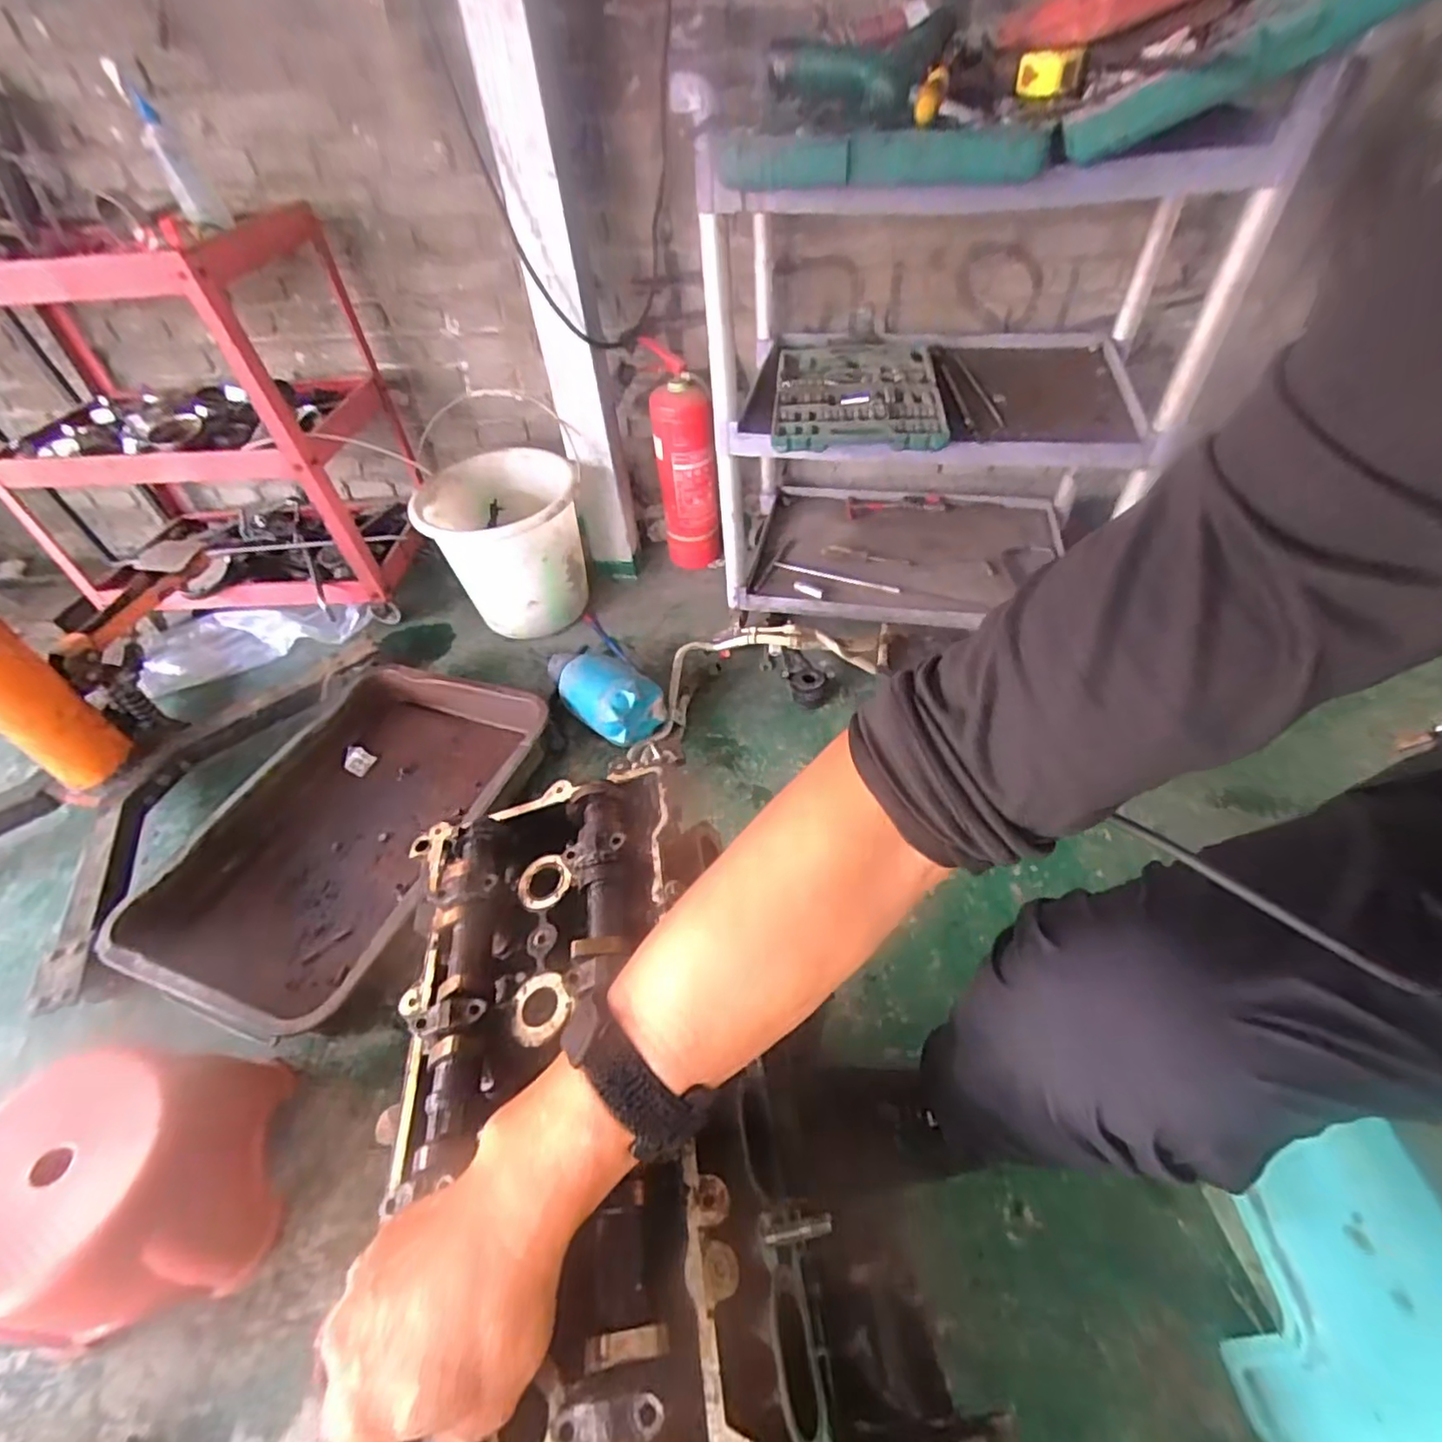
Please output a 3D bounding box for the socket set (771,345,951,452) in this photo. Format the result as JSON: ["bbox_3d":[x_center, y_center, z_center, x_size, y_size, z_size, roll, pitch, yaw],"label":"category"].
[{"bbox_3d":[0.235,-0.582,1.138,0.270,0.043,0.399,2,47,7],"label":"socket set"}]

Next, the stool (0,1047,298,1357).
[{"bbox_3d":[-0.637,0.501,0.700,0.211,0.209,0.234,-12,47,-7],"label":"stool"}]

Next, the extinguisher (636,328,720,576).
[{"bbox_3d":[-0.077,-0.553,1.435,0.125,0.439,0.153,-9,47,-4],"label":"extinguisher"}]

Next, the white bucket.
[{"bbox_3d":[-0.431,-0.360,1.362,0.294,0.303,0.250,-7,47,-2],"label":"white bucket"}]

